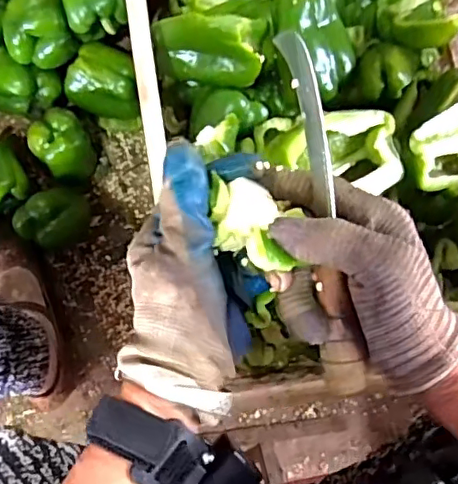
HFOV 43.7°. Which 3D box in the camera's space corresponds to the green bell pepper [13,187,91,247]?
[{"bbox_3d":[-0.209,-0.028,0.701,0.056,0.074,0.083,39,79,9],"label":"green bell pepper"}]

